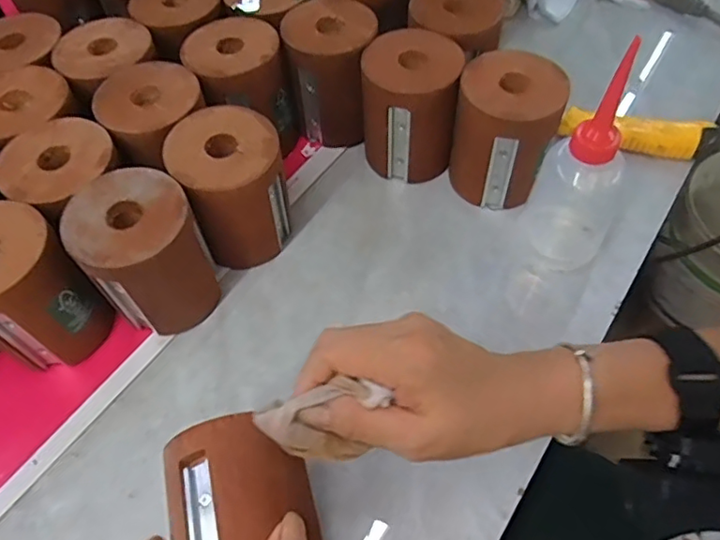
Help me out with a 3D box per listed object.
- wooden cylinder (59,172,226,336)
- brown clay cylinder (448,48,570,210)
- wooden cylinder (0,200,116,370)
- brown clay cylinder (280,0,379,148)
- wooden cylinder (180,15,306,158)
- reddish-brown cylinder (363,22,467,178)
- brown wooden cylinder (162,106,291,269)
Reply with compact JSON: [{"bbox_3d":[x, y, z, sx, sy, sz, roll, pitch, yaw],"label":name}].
[{"bbox_3d":[-0.147,-0.005,0.404,0.079,0.107,0.079,-37,62,-20],"label":"wooden cylinder"},{"bbox_3d":[0.115,-0.107,0.456,0.076,0.105,0.078,17,59,14],"label":"brown clay cylinder"},{"bbox_3d":[-0.229,0.018,0.393,0.082,0.104,0.076,34,64,23],"label":"wooden cylinder"},{"bbox_3d":[-0.022,-0.168,0.504,0.077,0.106,0.086,4,56,6],"label":"brown clay cylinder"},{"bbox_3d":[-0.101,-0.149,0.489,0.079,0.095,0.075,-2,56,2],"label":"wooden cylinder"},{"bbox_3d":[0.044,-0.134,0.480,0.079,0.104,0.082,10,57,10],"label":"reddish-brown cylinder"},{"bbox_3d":[-0.093,-0.057,0.435,0.074,0.107,0.068,-2,56,2],"label":"brown wooden cylinder"}]

